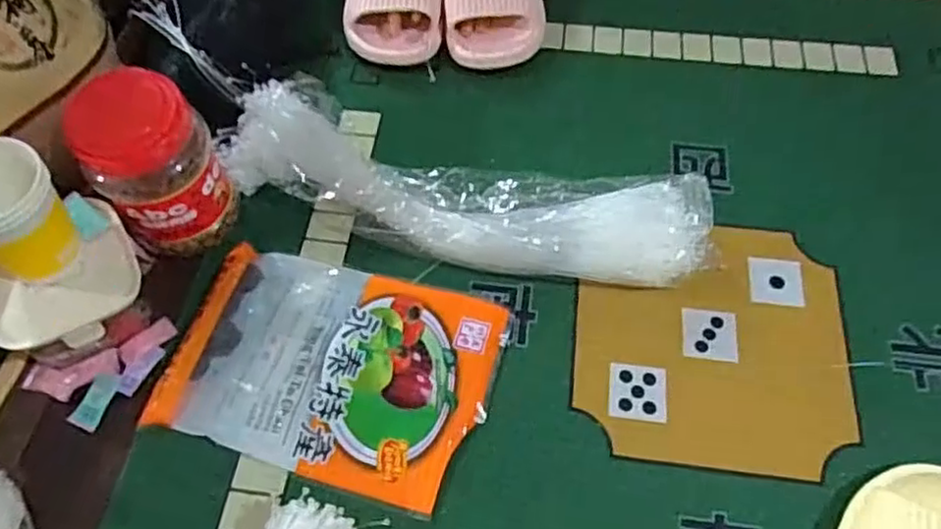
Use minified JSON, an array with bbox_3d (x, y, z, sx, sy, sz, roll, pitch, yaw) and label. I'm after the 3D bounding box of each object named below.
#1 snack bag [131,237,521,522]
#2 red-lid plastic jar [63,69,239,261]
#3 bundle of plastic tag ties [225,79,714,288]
[{"bbox_3d":[-0.107,0.080,0.550,0.239,0.021,0.167,13,60,8],"label":"snack bag"},{"bbox_3d":[-0.252,-0.078,0.566,0.089,0.136,0.081,0,59,1],"label":"red-lid plastic jar"},{"bbox_3d":[-0.008,-0.066,0.608,0.418,0.070,0.118,12,60,8],"label":"bundle of plastic tag ties"}]

